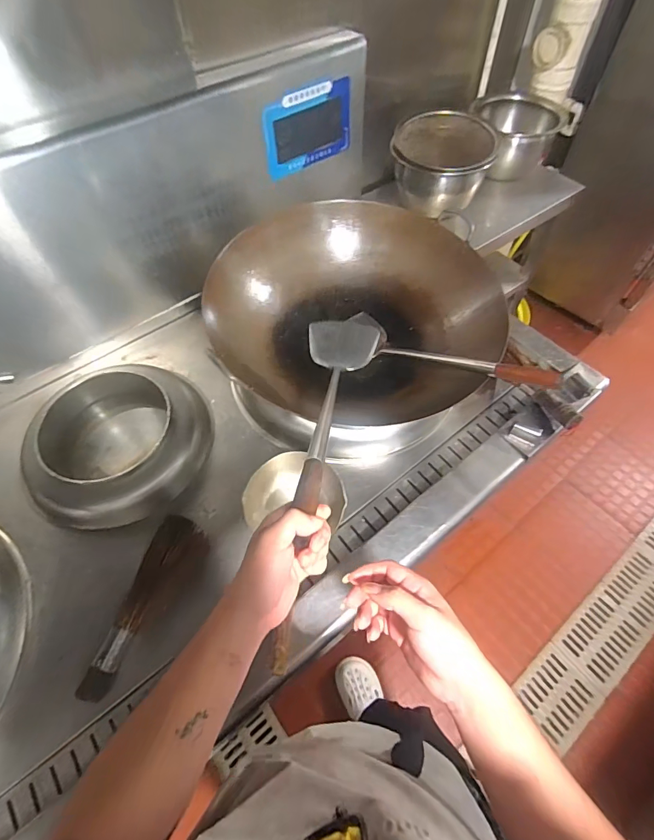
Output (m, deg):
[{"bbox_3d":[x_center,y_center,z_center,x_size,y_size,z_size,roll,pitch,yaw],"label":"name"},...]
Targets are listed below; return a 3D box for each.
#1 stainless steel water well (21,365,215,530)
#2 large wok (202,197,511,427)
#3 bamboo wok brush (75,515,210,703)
[{"bbox_3d":[-0.426,0.056,0.877,0.366,0.120,0.328,-36,63,-19],"label":"stainless steel water well"},{"bbox_3d":[0.062,-0.242,0.908,0.558,0.205,0.484,3,57,4],"label":"large wok"},{"bbox_3d":[-0.319,0.312,0.710,0.076,0.095,0.289,24,61,17],"label":"bamboo wok brush"}]

